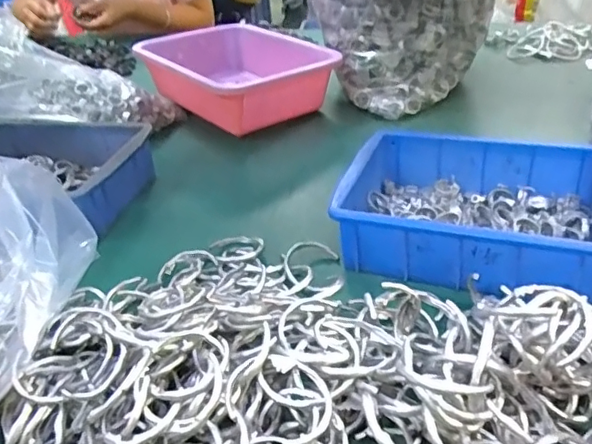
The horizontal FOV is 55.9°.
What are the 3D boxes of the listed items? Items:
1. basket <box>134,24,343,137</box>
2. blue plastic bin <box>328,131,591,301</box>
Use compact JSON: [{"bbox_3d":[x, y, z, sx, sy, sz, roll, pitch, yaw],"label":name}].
[{"bbox_3d":[-0.107,-0.244,0.918,0.233,0.093,0.317,-28,41,-25],"label":"basket"},{"bbox_3d":[0.177,-0.009,0.547,0.235,0.080,0.175,8,39,20],"label":"blue plastic bin"}]

